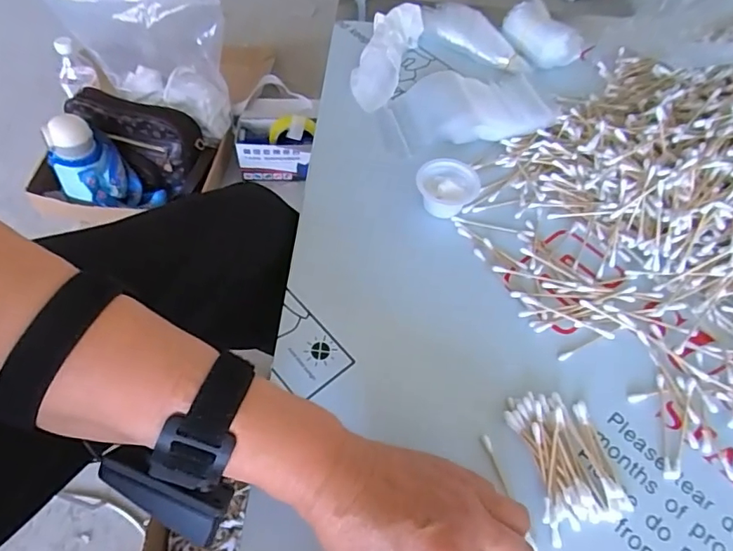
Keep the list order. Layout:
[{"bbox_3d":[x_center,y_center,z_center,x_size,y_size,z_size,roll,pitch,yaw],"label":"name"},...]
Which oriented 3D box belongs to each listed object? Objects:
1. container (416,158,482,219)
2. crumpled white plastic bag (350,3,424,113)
[{"bbox_3d":[0.071,-0.077,0.454,0.051,0.028,0.046,-37,66,-25],"label":"container"},{"bbox_3d":[0.020,-0.234,0.556,0.050,0.034,0.136,20,74,11],"label":"crumpled white plastic bag"}]

